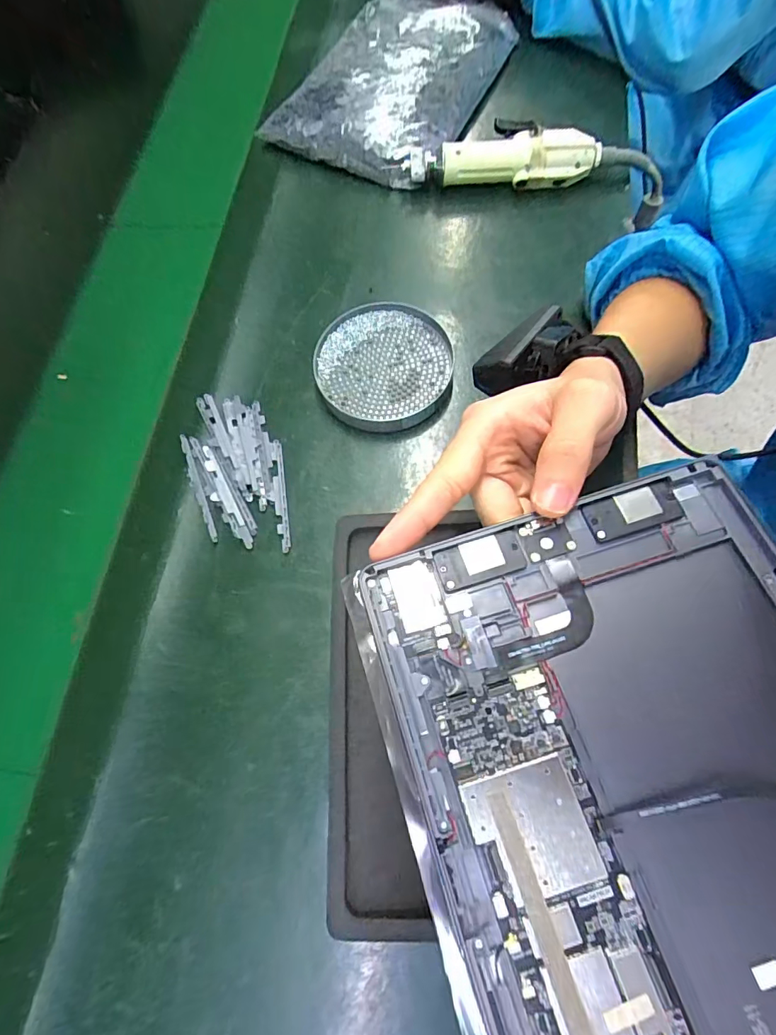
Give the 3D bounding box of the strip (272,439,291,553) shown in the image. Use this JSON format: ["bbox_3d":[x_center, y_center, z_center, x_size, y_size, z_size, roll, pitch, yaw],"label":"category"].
[{"bbox_3d":[-0.085,-0.019,0.379,0.010,0.004,0.094,-9,72,-2],"label":"strip"}]

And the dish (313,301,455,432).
[{"bbox_3d":[-0.001,-0.127,0.408,0.115,0.016,0.114,0,72,1],"label":"dish"}]

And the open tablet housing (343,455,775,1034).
[{"bbox_3d":[0.100,0.110,0.167,0.174,0.014,0.248,-17,65,-3],"label":"open tablet housing"}]

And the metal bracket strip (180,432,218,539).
[{"bbox_3d":[-0.150,-0.024,0.379,0.007,0.007,0.092,-21,73,-6],"label":"metal bracket strip"}]

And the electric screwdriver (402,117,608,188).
[{"bbox_3d":[0.110,-0.353,0.469,0.184,0.038,0.052,3,72,2],"label":"electric screwdriver"}]

